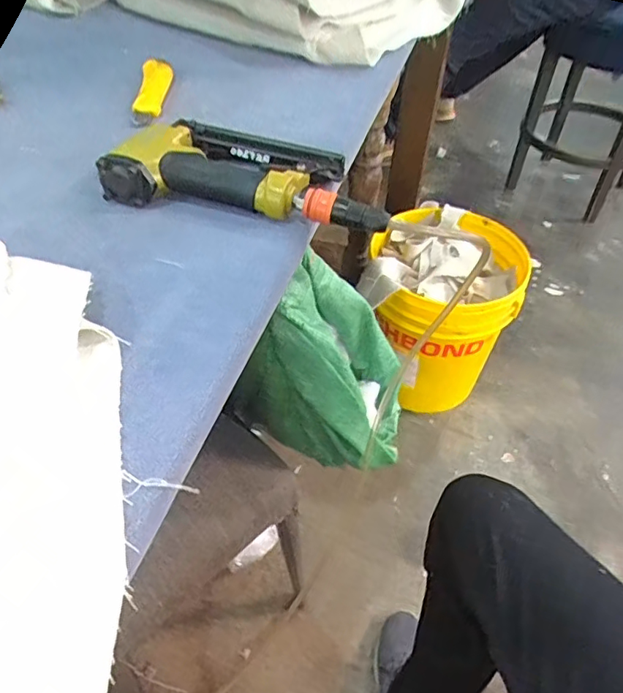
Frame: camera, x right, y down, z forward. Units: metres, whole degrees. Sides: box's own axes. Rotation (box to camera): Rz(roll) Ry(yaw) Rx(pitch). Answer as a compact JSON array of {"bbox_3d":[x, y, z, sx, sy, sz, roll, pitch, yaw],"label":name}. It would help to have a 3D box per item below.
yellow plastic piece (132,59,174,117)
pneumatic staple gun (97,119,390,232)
[{"bbox_3d":[-0.193,-0.319,0.679,0.039,0.016,0.126,-1,47,-4],"label":"yellow plastic piece"},{"bbox_3d":[-0.053,-0.170,0.530,0.252,0.040,0.127,10,47,6],"label":"pneumatic staple gun"}]

